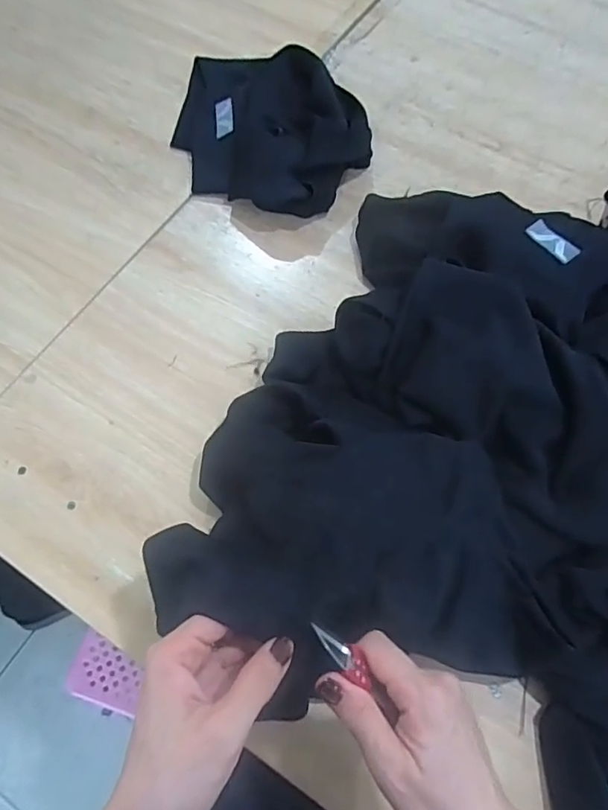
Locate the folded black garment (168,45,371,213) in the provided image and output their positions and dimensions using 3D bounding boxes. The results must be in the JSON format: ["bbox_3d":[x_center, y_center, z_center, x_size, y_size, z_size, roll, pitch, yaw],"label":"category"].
[{"bbox_3d":[-0.054,-0.371,0.677,0.283,0.078,0.247,18,69,7],"label":"folded black garment"}]

